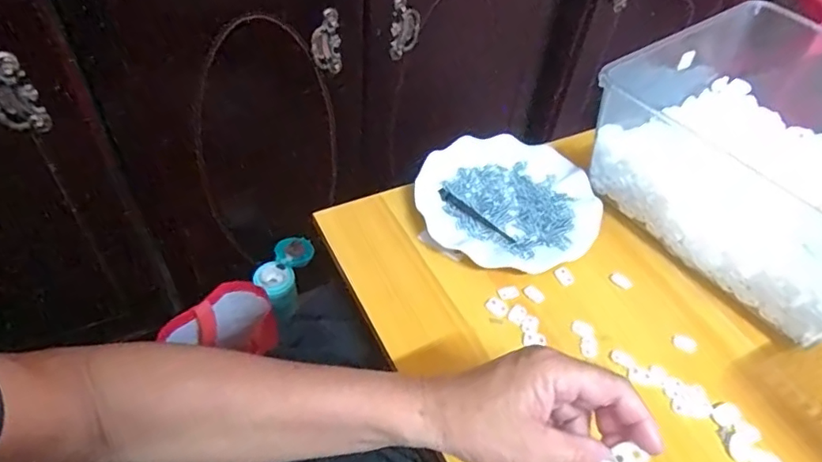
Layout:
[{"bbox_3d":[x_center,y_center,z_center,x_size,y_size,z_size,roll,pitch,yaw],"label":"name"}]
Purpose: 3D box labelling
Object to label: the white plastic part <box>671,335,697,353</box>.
[{"bbox_3d":[0.242,0.099,0.498,0.021,0.004,0.016,13,48,5],"label":"white plastic part"}]

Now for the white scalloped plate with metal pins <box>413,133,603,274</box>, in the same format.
[{"bbox_3d":[0.100,-0.033,0.584,0.179,0.018,0.170,3,48,-3],"label":"white scalloped plate with metal pins"}]

